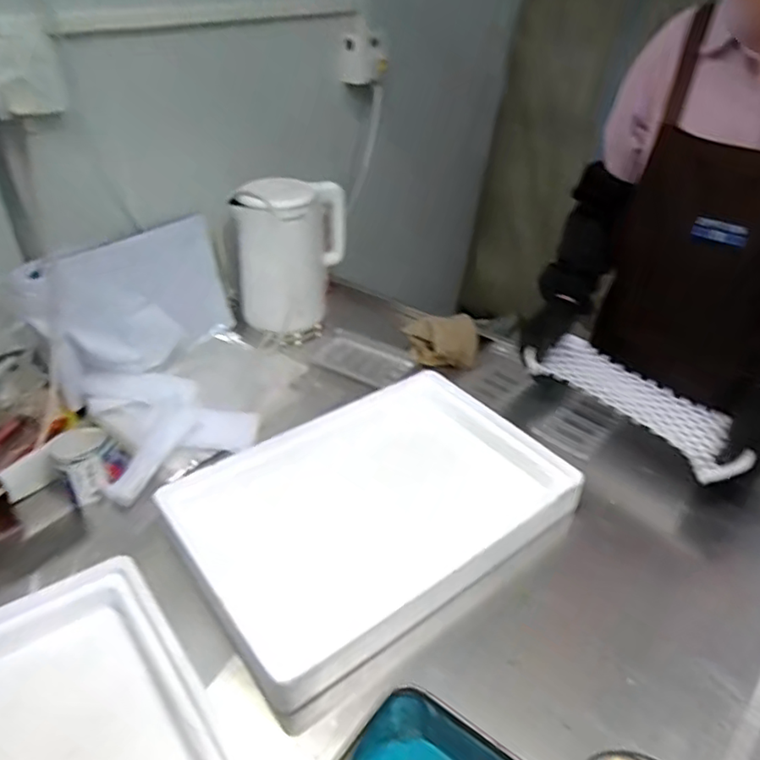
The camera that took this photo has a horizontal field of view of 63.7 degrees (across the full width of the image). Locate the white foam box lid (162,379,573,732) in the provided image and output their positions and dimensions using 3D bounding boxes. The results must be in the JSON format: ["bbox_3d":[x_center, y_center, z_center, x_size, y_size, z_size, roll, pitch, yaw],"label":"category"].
[{"bbox_3d":[-0.004,0.162,0.764,0.451,0.084,0.304,-23,42,-29],"label":"white foam box lid"}]

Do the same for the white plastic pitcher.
[{"bbox_3d":[-0.166,-0.221,1.082,0.132,0.248,0.203,15,38,19],"label":"white plastic pitcher"}]

